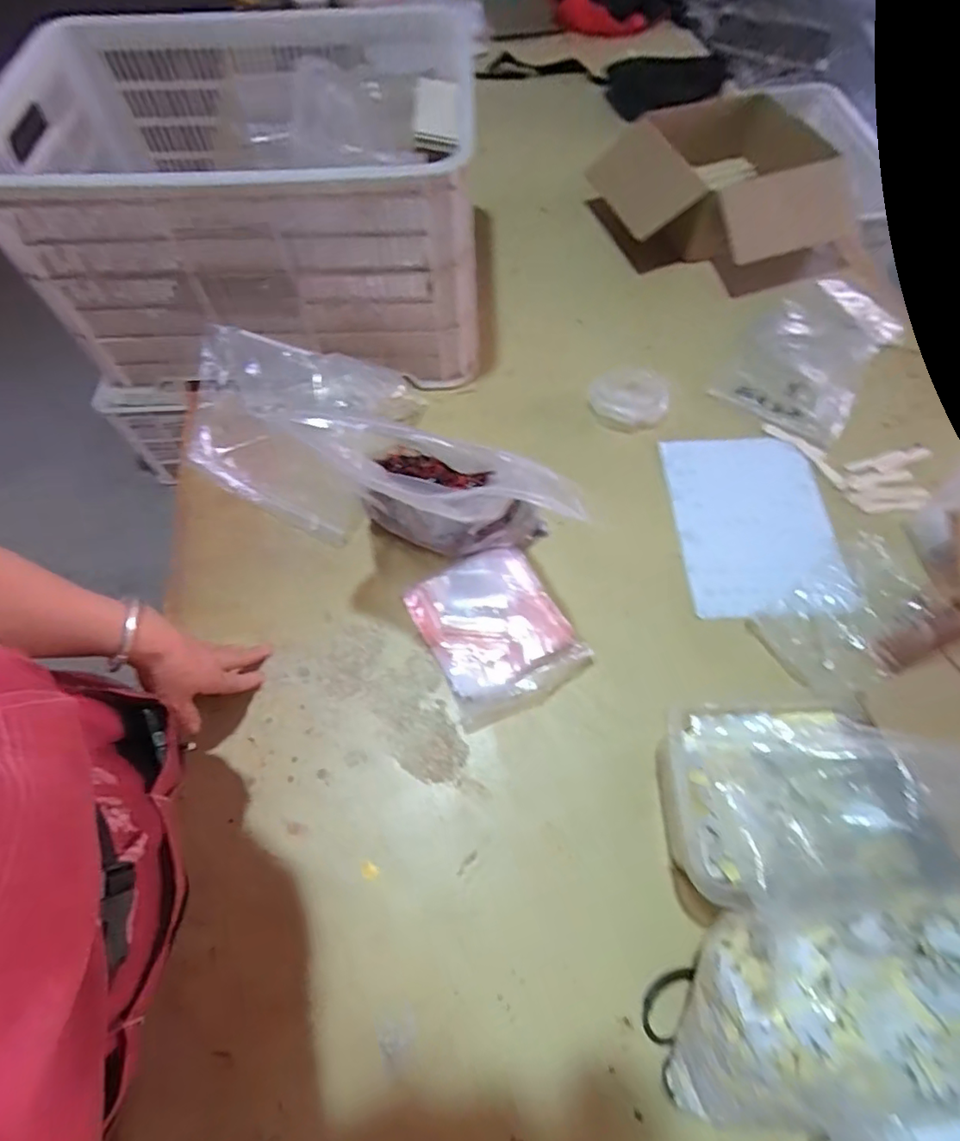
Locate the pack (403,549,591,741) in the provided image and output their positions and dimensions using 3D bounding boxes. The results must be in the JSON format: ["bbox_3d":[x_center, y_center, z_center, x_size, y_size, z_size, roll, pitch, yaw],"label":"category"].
[{"bbox_3d":[0.019,0.070,0.663,0.166,0.043,0.193,-25,66,-11],"label":"pack"}]

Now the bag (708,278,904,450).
[{"bbox_3d":[0.517,-0.341,0.862,0.188,0.030,0.324,34,69,16],"label":"bag"}]

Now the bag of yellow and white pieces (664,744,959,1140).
[{"bbox_3d":[0.302,0.308,0.424,0.380,0.082,0.172,-45,69,8],"label":"bag of yellow and white pieces"}]

